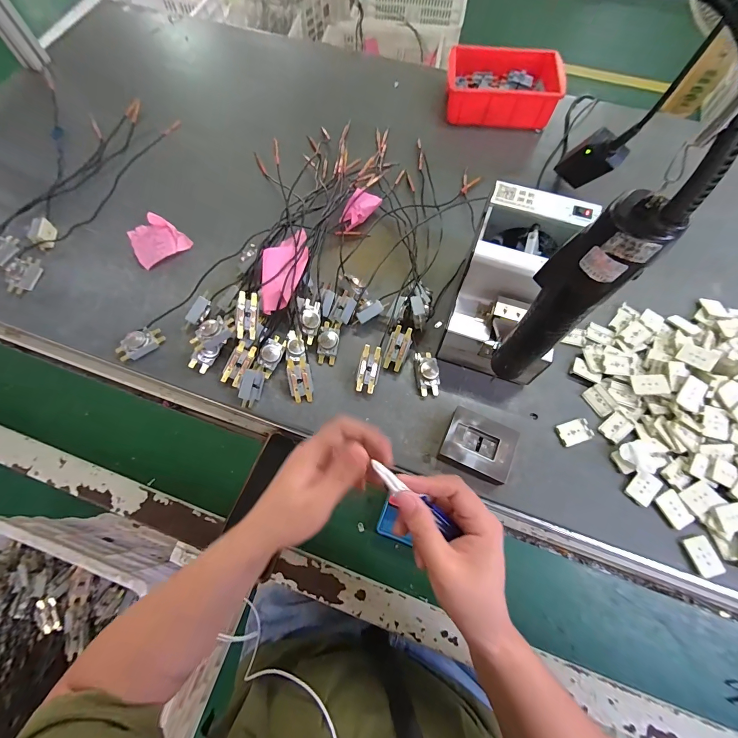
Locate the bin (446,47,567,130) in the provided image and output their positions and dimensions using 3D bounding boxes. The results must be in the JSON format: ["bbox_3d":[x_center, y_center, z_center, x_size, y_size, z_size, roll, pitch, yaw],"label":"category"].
[{"bbox_3d":[0.246,-0.530,0.662,0.198,0.055,0.144,4,69,2],"label":"bin"}]

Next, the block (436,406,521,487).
[{"bbox_3d":[0.133,0.094,0.432,0.081,0.028,0.070,24,70,9],"label":"block"}]

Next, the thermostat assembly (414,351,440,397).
[{"bbox_3d":[0.078,0.005,0.469,0.031,0.024,0.059,-7,69,-3],"label":"thermostat assembly"}]

